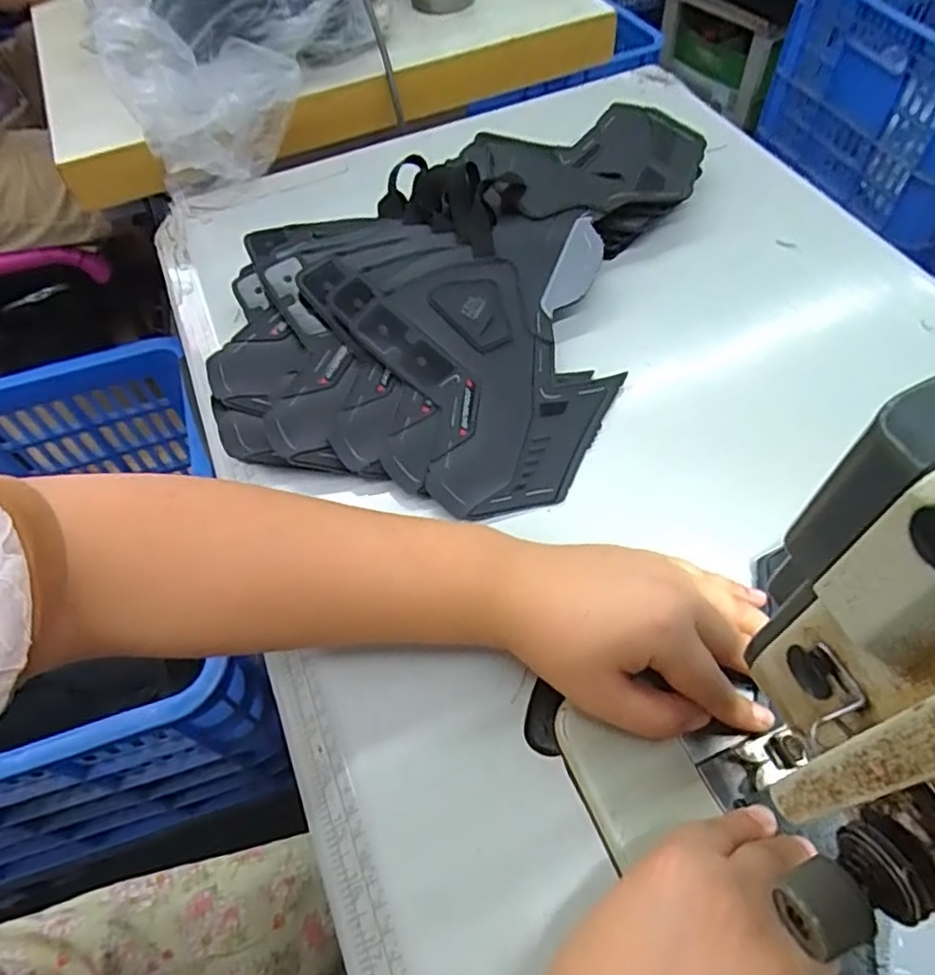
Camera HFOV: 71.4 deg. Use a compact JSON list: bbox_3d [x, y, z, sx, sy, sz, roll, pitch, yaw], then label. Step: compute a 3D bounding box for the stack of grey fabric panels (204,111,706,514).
[{"bbox_3d":[-0.004,-0.170,0.469,0.268,0.053,0.405,17,59,15],"label":"stack of grey fabric panels"}]

